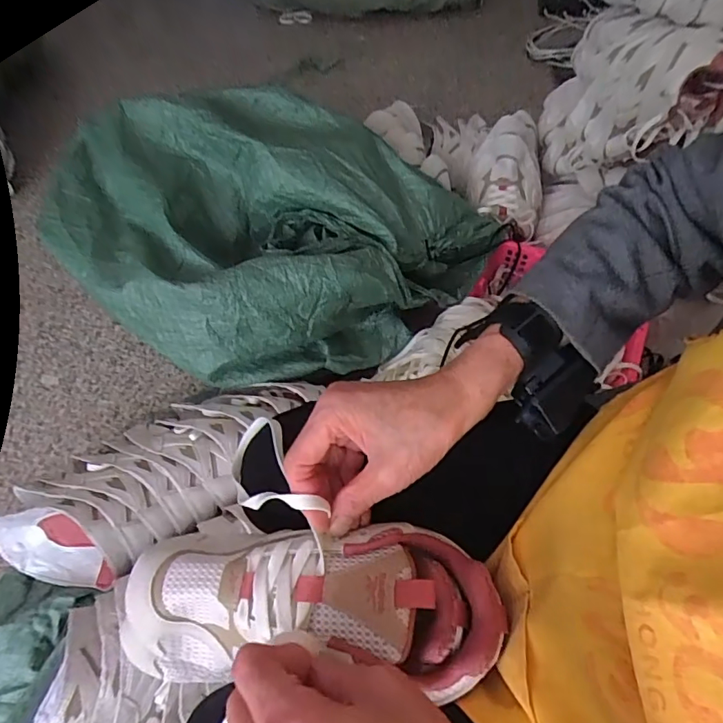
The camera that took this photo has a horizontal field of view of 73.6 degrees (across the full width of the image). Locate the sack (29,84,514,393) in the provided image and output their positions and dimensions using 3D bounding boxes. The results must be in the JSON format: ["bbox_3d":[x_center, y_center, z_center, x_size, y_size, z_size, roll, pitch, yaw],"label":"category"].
[{"bbox_3d":[-0.121,-0.211,0.782,0.567,0.289,0.451,-39,62,-21],"label":"sack"}]

